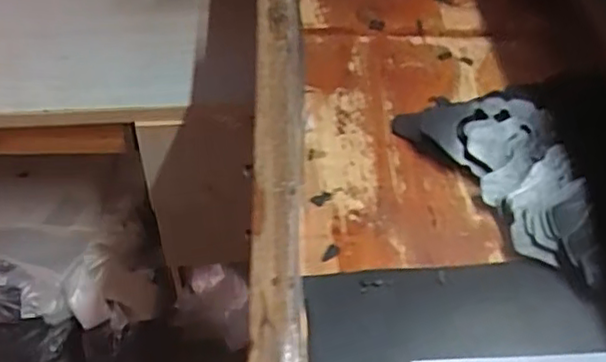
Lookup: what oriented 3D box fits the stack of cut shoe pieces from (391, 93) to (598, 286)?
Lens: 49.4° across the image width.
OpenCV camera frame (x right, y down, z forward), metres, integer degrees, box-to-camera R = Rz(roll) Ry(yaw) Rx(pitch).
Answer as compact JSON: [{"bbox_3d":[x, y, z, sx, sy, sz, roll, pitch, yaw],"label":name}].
[{"bbox_3d":[0.169,-0.011,0.522,0.091,0.030,0.197,-24,51,-18],"label":"stack of cut shoe pieces"}]

